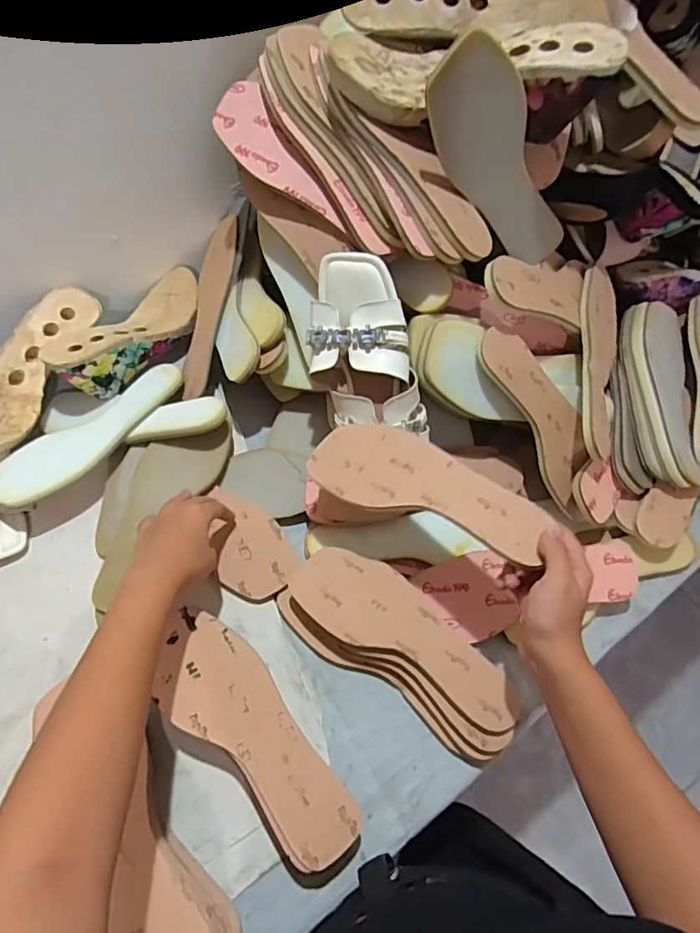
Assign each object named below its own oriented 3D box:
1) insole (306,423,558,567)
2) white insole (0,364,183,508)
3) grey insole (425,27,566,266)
[{"bbox_3d":[0.064,0.016,0.485,0.220,0.017,0.079,23,62,25],"label":"insole"},{"bbox_3d":[-0.283,-0.037,0.599,0.069,0.018,0.233,42,67,17],"label":"white insole"},{"bbox_3d":[0.139,-0.277,0.509,0.077,0.229,0.007,-26,51,19],"label":"grey insole"}]

